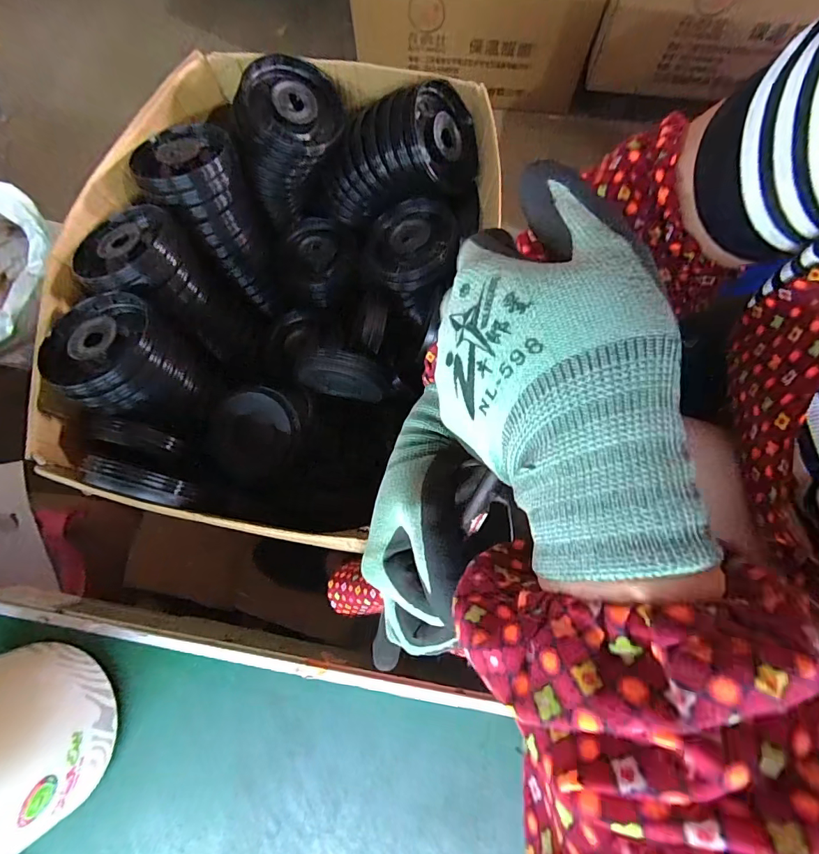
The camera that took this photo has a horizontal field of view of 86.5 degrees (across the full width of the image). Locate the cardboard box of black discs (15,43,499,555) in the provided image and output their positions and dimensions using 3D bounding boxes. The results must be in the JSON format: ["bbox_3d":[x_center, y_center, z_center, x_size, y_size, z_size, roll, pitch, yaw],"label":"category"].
[{"bbox_3d":[-0.213,-0.217,0.696,0.500,0.283,0.701,11,79,3],"label":"cardboard box of black discs"}]

